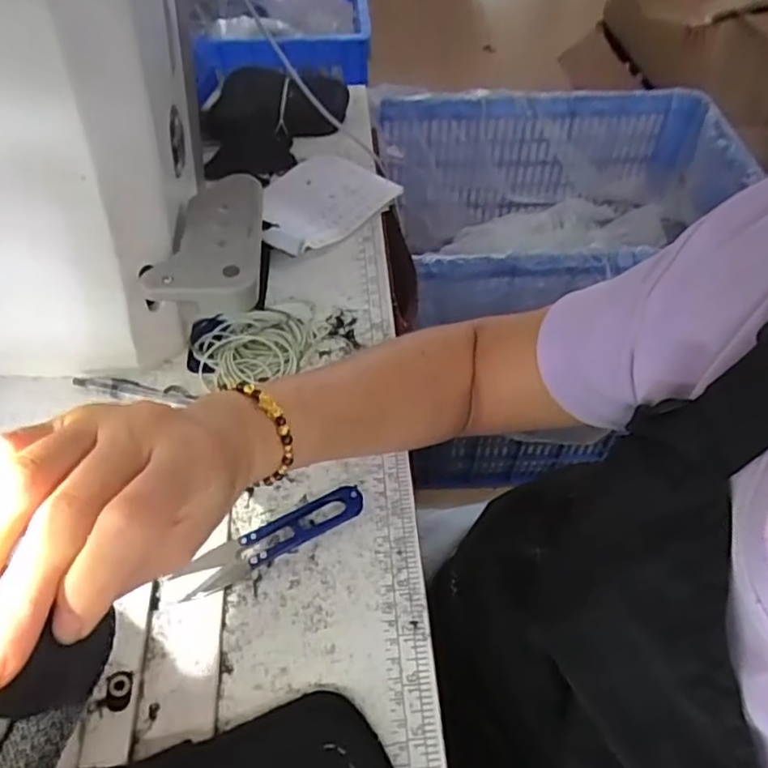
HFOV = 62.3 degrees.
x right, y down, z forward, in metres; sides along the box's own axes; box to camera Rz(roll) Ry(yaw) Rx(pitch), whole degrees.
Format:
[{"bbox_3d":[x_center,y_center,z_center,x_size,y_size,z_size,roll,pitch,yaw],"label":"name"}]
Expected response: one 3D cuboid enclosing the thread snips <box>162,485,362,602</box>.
[{"bbox_3d":[-0.067,0.095,0.392,0.117,0.010,0.025,-26,57,-18],"label":"thread snips"}]

